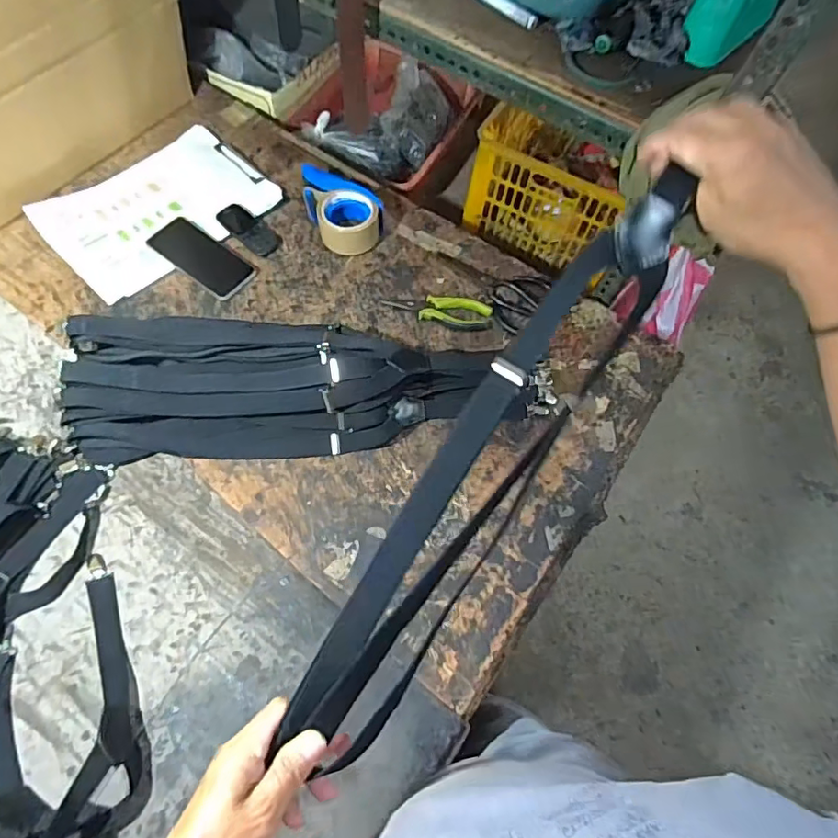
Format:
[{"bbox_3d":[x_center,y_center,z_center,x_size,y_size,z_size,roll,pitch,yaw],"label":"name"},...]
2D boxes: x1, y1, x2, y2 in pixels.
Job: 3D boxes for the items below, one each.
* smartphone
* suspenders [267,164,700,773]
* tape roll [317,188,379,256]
[{"bbox_3d":[-0.339,-0.252,0.841,0.171,0.010,0.076,35,67,12],"label":"smartphone"},{"bbox_3d":[0.057,0.029,0.388,0.069,0.035,0.477,34,88,12],"label":"suspenders"},{"bbox_3d":[-0.113,-0.323,0.871,0.094,0.053,0.097,1,64,-3],"label":"tape roll"}]

